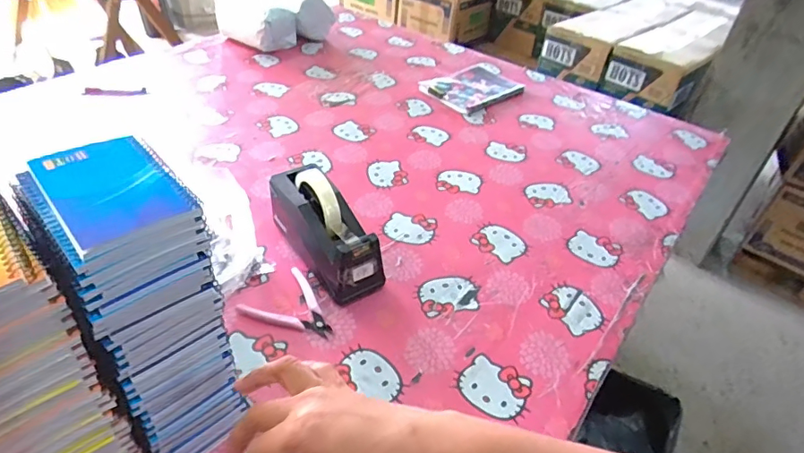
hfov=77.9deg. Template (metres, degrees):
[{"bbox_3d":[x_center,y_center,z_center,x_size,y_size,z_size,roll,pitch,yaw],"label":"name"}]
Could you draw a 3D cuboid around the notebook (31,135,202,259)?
[{"bbox_3d":[-0.219,-0.030,0.380,0.084,0.010,0.123,-27,51,-33],"label":"notebook"}]

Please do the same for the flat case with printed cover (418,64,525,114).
[{"bbox_3d":[0.173,-0.342,1.208,0.251,0.017,0.166,-26,50,-32],"label":"flat case with printed cover"}]

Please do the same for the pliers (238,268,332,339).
[{"bbox_3d":[-0.135,0.107,0.646,0.111,0.013,0.096,27,45,22],"label":"pliers"}]

